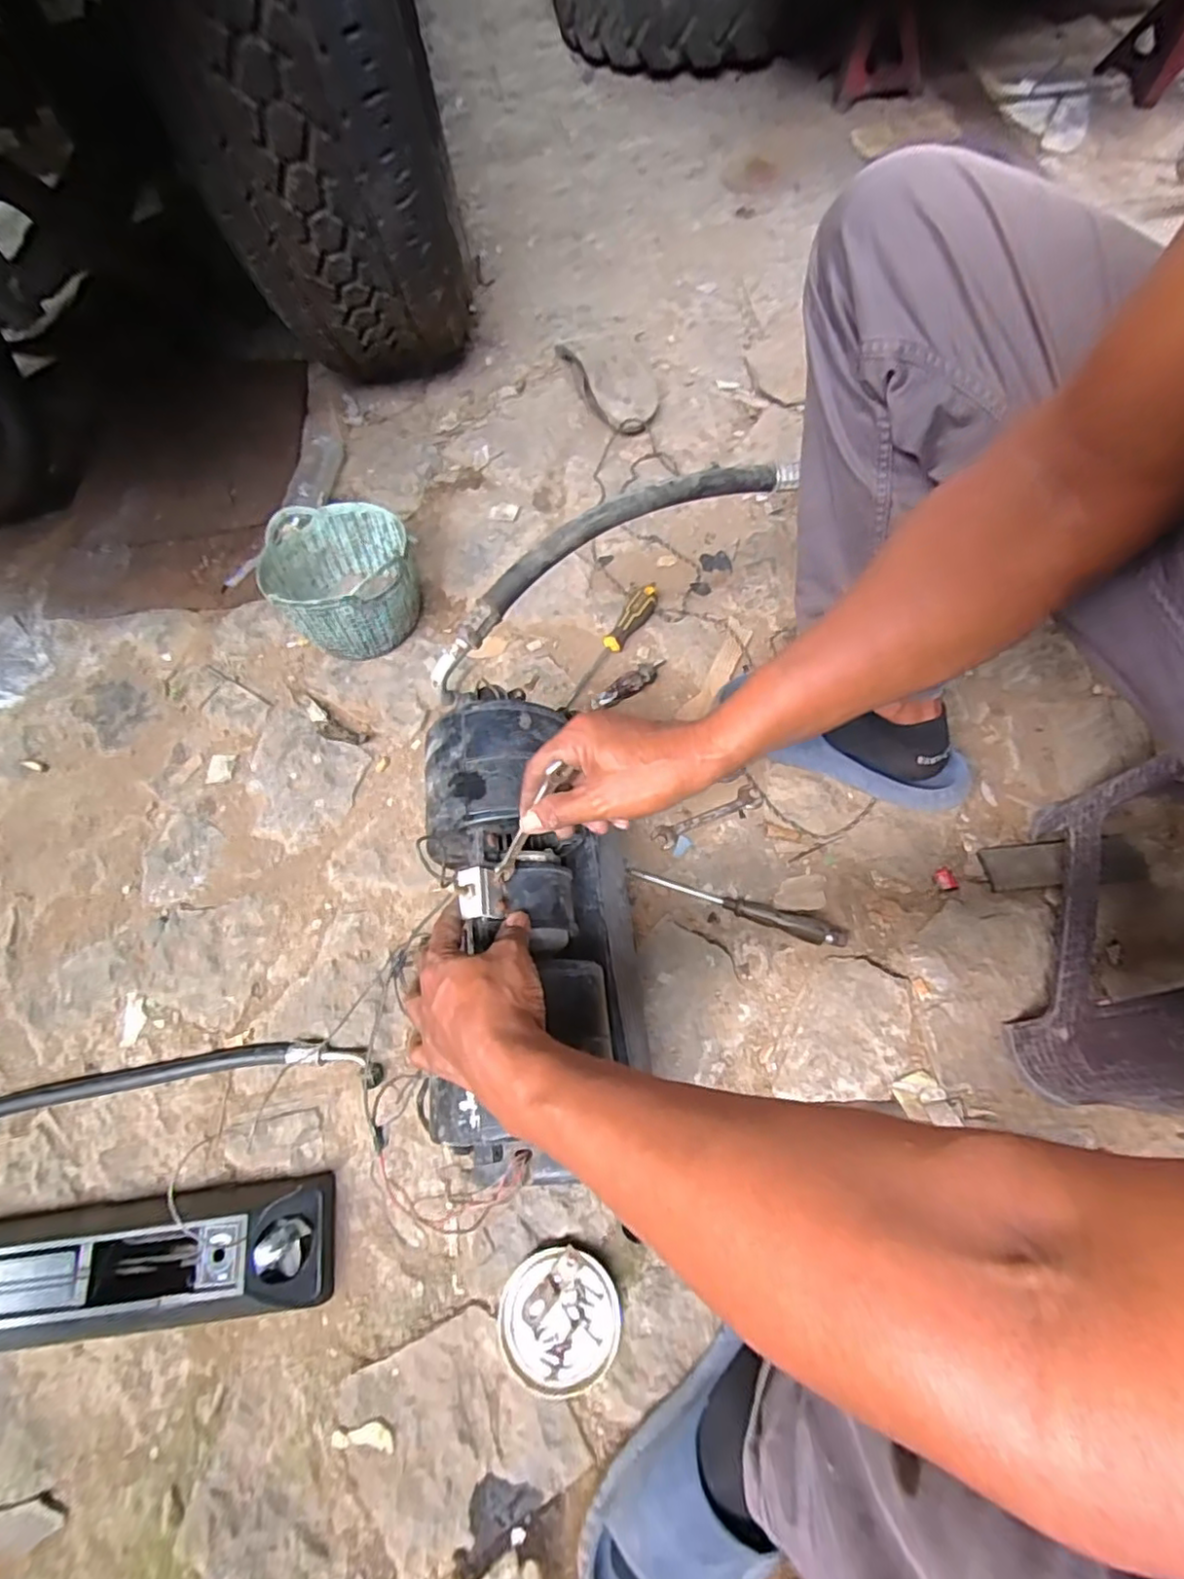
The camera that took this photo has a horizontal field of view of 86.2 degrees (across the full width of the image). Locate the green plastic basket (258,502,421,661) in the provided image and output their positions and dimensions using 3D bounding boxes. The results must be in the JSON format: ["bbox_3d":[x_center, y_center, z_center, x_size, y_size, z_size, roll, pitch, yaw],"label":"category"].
[{"bbox_3d":[-0.329,-0.272,0.844,0.184,0.132,0.177,-1,67,2],"label":"green plastic basket"}]

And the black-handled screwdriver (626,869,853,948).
[{"bbox_3d":[0.162,0.127,0.706,0.243,0.023,0.029,18,69,10],"label":"black-handled screwdriver"}]

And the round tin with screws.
[{"bbox_3d":[-0.029,0.471,0.561,0.105,0.015,0.103,-1,67,2],"label":"round tin with screws"}]

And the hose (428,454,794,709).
[{"bbox_3d":[0.015,-0.208,0.552,0.377,0.055,0.053,-32,69,-11],"label":"hose"}]

